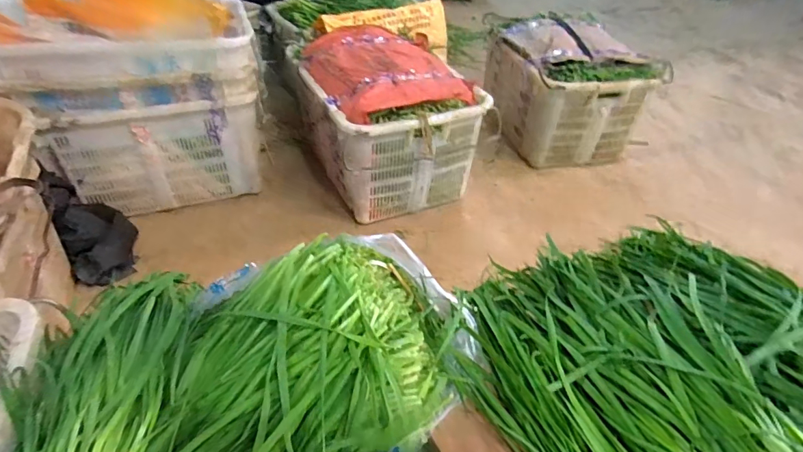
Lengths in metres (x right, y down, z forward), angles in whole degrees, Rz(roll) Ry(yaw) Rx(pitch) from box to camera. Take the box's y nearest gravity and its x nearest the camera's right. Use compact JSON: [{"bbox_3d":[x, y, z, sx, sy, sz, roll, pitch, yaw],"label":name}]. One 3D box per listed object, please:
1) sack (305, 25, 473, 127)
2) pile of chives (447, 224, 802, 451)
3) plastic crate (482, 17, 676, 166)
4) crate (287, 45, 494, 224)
[{"bbox_3d":[-0.044,-0.464,1.311,0.403,0.072,0.497,-13,43,-17],"label":"sack"},{"bbox_3d":[0.323,0.162,0.546,0.449,0.132,0.528,-15,43,-19],"label":"pile of chives"},{"bbox_3d":[0.604,-0.514,1.669,0.431,0.350,0.496,-10,42,-14],"label":"plastic crate"},{"bbox_3d":[-0.055,-0.319,1.483,0.447,0.328,0.555,-16,43,-20],"label":"crate"}]

